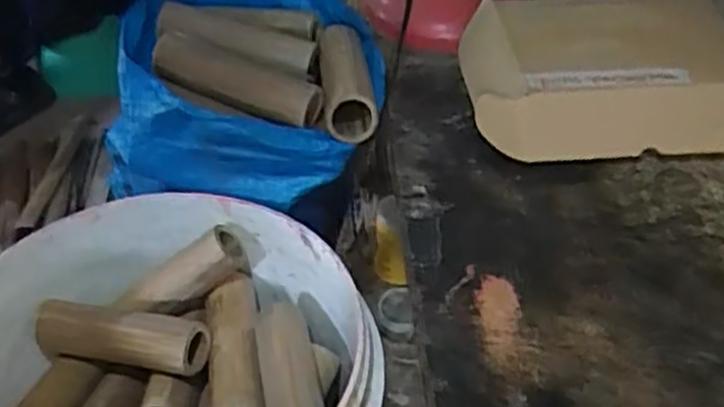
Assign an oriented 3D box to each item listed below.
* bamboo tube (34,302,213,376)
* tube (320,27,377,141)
[{"bbox_3d":[-0.243,0.136,0.776,0.183,0.061,0.052,3,42,17],"label":"bamboo tube"},{"bbox_3d":[-0.018,-0.131,0.834,0.054,0.068,0.163,-1,44,-6],"label":"tube"}]

